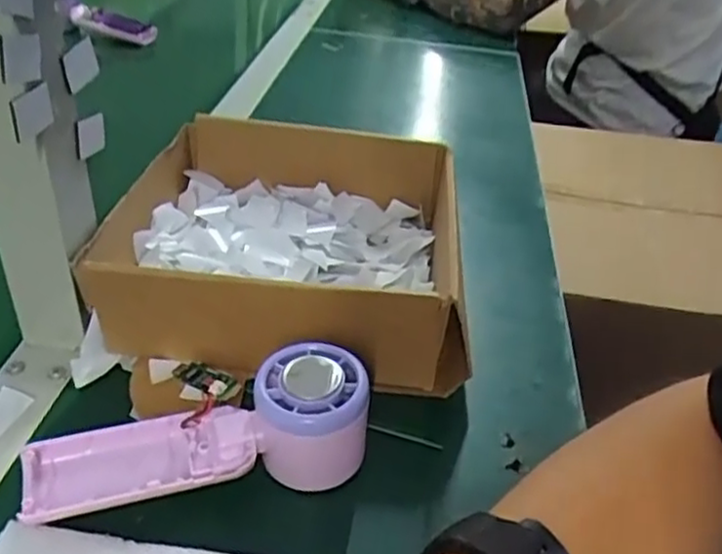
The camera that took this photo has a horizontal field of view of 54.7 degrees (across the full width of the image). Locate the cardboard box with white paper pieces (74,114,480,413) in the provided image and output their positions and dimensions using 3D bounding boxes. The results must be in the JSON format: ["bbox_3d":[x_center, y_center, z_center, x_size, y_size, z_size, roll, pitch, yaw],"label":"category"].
[{"bbox_3d":[-0.047,-0.018,0.471,0.224,0.074,0.233,5,35,2],"label":"cardboard box with white paper pieces"}]

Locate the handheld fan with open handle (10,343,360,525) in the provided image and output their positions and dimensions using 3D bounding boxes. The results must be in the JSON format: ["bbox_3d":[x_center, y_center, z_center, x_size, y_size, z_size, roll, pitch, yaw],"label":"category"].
[{"bbox_3d":[-0.082,0.070,0.348,0.163,0.050,0.069,-6,36,-14],"label":"handheld fan with open handle"}]

